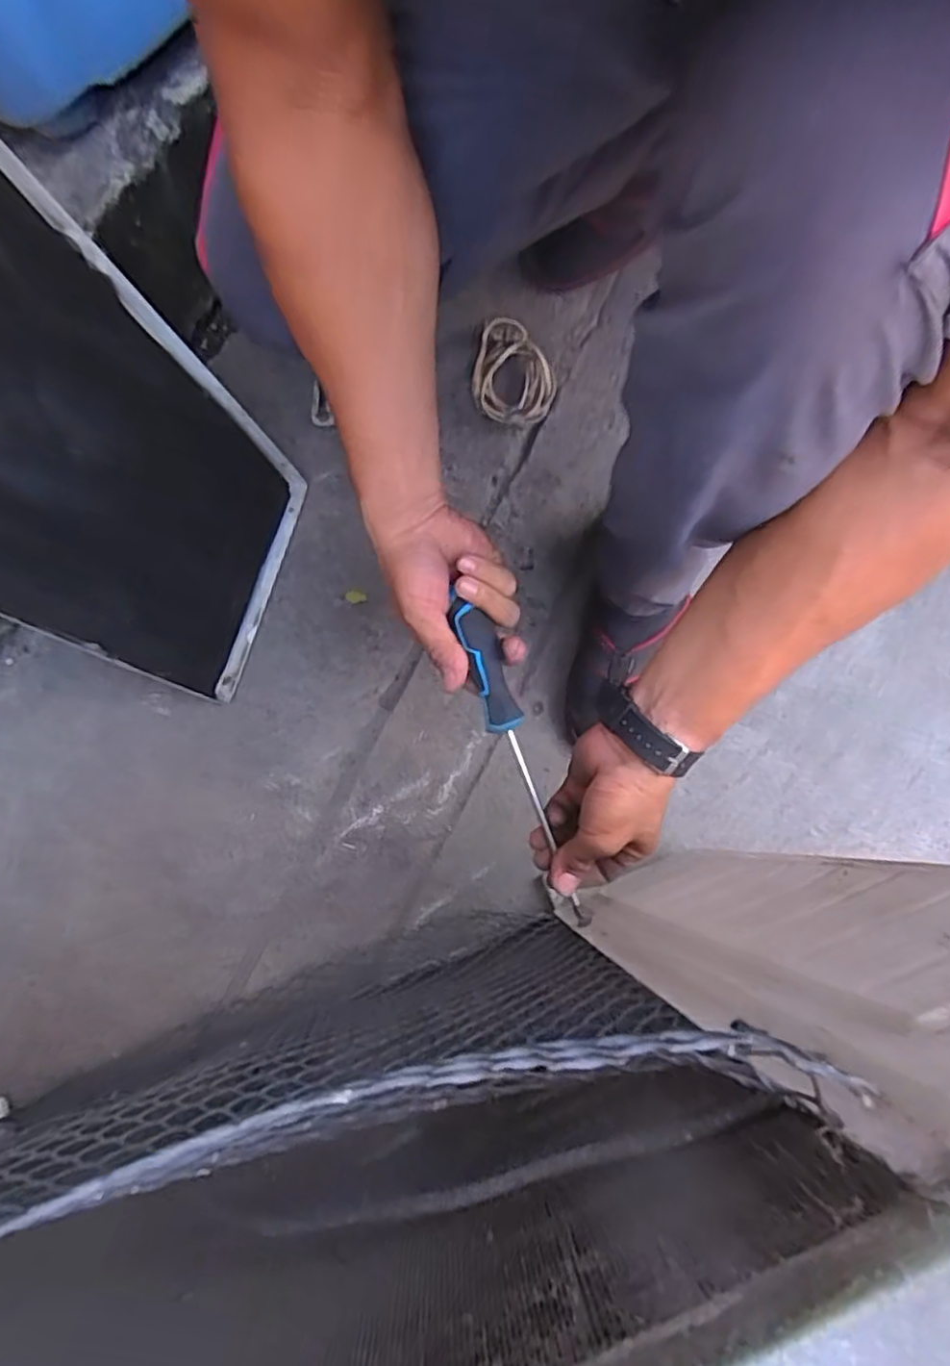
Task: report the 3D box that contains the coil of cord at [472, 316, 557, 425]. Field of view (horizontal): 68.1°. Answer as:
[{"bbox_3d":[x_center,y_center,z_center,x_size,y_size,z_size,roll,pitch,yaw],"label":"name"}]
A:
[{"bbox_3d":[0.040,-0.307,0.699,0.081,0.013,0.094,13,94,-8],"label":"coil of cord"}]

